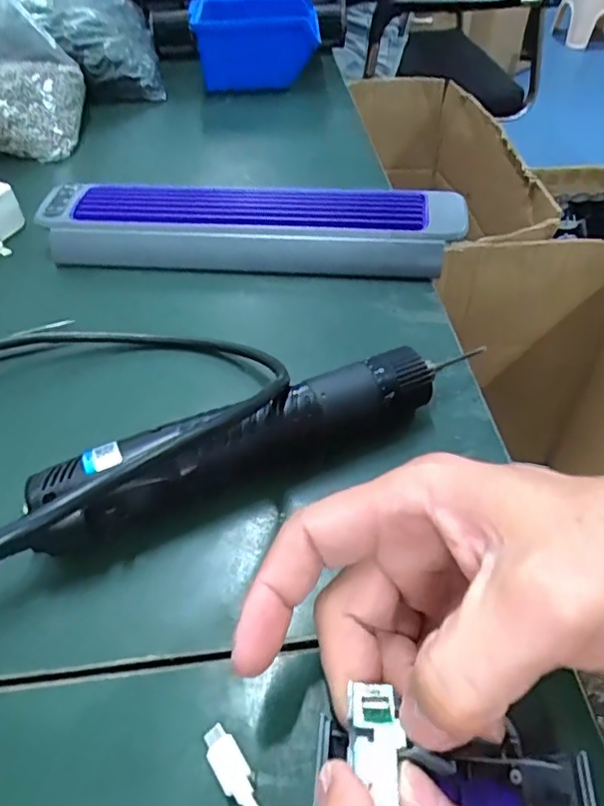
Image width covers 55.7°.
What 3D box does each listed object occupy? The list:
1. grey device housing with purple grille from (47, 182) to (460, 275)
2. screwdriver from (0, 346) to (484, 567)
[{"bbox_3d":[-0.037,-0.124,0.408,0.297,0.044,0.071,4,47,6],"label":"grey device housing with purple grille"},{"bbox_3d":[-0.025,0.021,0.275,0.191,0.043,0.030,-20,49,-16],"label":"screwdriver"}]

